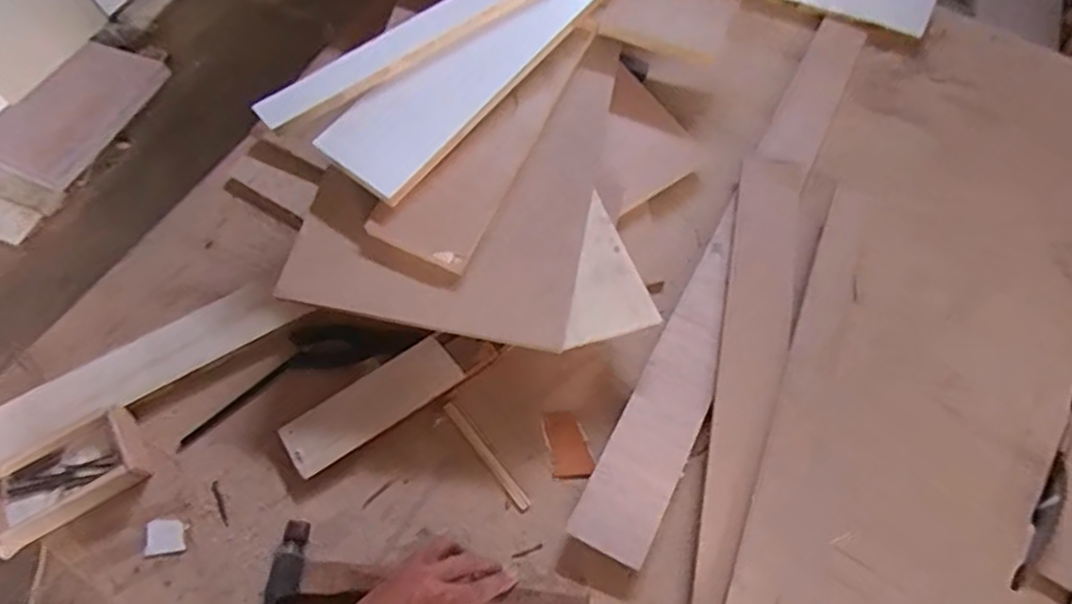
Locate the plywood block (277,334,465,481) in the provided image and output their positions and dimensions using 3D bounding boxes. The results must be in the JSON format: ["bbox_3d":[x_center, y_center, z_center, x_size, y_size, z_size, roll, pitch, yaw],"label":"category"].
[{"bbox_3d":[-0.179,0.112,0.719,0.194,0.019,0.066,-31,69,-12],"label":"plywood block"}]

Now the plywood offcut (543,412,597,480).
[{"bbox_3d":[0.035,0.155,0.714,0.045,0.009,0.074,-12,66,-4],"label":"plywood offcut"}]

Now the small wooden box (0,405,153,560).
[{"bbox_3d":[-0.493,0.185,0.693,0.154,0.034,0.090,-32,69,-12],"label":"small wooden box"}]

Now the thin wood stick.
[{"bbox_3d":[-0.053,0.165,0.708,0.013,0.010,0.140,-37,70,-14],"label":"thin wood stick"}]

